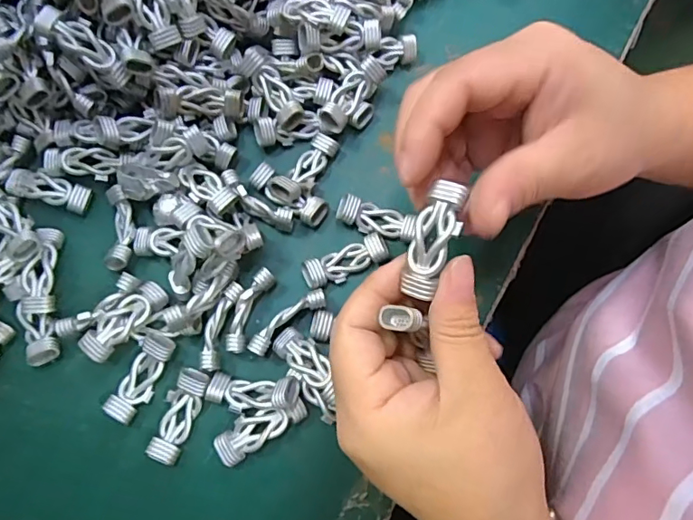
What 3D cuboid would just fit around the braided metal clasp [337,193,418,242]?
[{"bbox_3d":[0.016,-0.023,0.276,0.042,0.010,0.017,14,78,3],"label":"braided metal clasp"}]

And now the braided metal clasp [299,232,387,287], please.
[{"bbox_3d":[-0.001,0.001,0.270,0.044,0.011,0.017,-25,79,-6],"label":"braided metal clasp"}]

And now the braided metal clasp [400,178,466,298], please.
[{"bbox_3d":[0.033,-0.007,0.198,0.015,0.007,0.045,19,97,4],"label":"braided metal clasp"}]

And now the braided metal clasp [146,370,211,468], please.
[{"bbox_3d":[-0.082,0.075,0.252,0.017,0.009,0.044,22,78,4],"label":"braided metal clasp"}]

